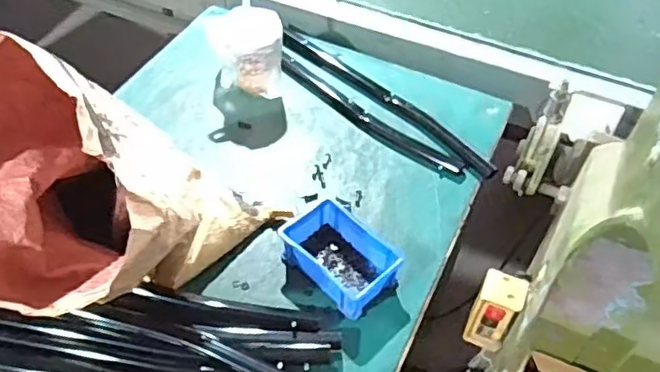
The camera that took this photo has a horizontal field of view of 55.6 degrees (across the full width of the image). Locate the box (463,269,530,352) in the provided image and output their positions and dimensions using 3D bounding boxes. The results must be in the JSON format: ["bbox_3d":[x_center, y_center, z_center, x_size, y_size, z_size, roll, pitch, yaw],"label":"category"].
[{"bbox_3d":[0.202,0.157,0.776,0.055,0.115,0.044,20,49,15],"label":"box"}]

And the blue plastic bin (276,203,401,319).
[{"bbox_3d":[0.012,0.090,0.822,0.151,0.046,0.100,37,56,27],"label":"blue plastic bin"}]

